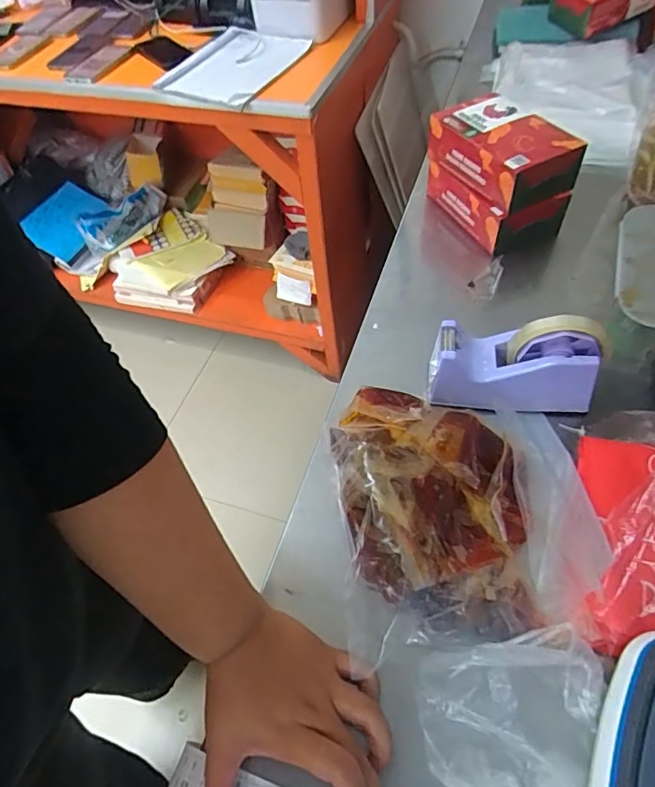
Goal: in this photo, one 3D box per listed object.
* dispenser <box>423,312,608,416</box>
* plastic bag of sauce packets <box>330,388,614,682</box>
[{"bbox_3d":[0.192,-0.036,0.519,0.168,0.098,0.061,3,54,7],"label":"dispenser"},{"bbox_3d":[0.120,0.089,0.461,0.225,0.064,0.254,-6,54,1],"label":"plastic bag of sauce packets"}]

